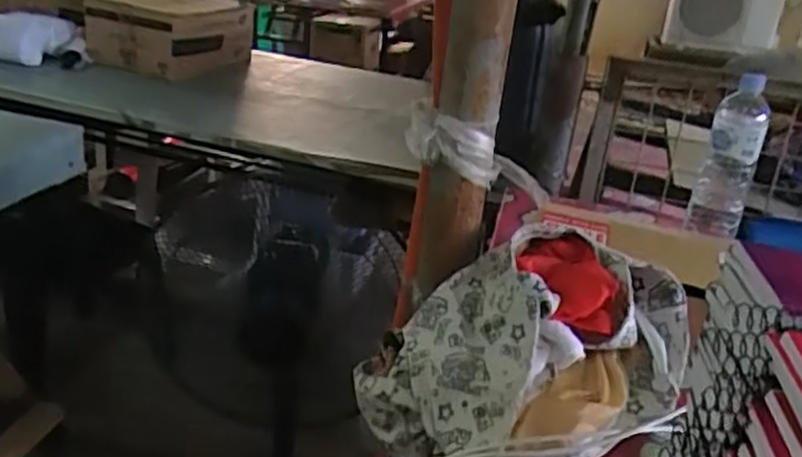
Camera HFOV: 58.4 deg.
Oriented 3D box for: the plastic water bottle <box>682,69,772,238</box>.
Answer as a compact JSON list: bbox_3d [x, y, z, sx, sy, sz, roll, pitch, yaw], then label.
[{"bbox_3d":[0.493,-0.104,1.077,0.077,0.234,0.076,17,27,23],"label":"plastic water bottle"}]

